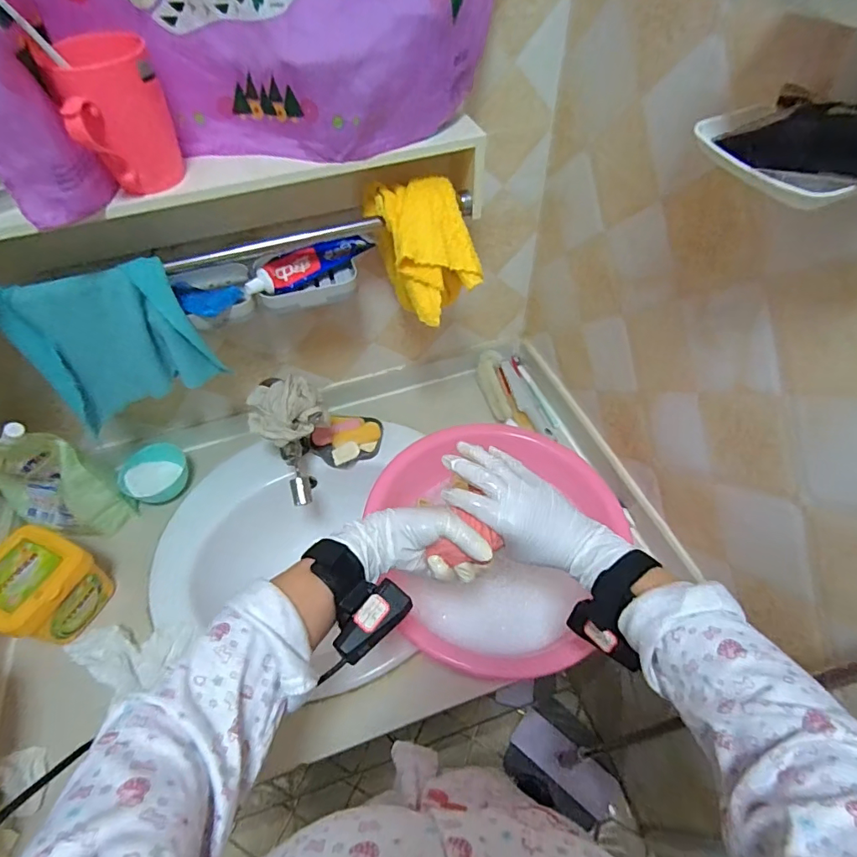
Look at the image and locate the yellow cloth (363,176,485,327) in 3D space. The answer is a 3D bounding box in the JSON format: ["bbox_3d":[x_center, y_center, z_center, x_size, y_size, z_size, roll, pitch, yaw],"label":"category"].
[{"bbox_3d":[-0.005,-0.219,0.580,0.112,0.175,0.065,-24,9,8],"label":"yellow cloth"}]

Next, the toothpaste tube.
[{"bbox_3d":[-0.154,-0.213,0.630,0.169,0.028,0.038,-30,57,-18],"label":"toothpaste tube"}]

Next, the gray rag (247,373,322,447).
[{"bbox_3d":[-0.208,-0.027,0.707,0.100,0.058,0.082,-17,54,-10],"label":"gray rag"}]

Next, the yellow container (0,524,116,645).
[{"bbox_3d":[-0.515,0.214,0.656,0.110,0.113,0.114,17,55,15],"label":"yellow container"}]

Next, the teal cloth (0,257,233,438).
[{"bbox_3d":[-0.365,-0.093,0.582,0.190,0.177,0.048,-14,53,-7],"label":"teal cloth"}]

